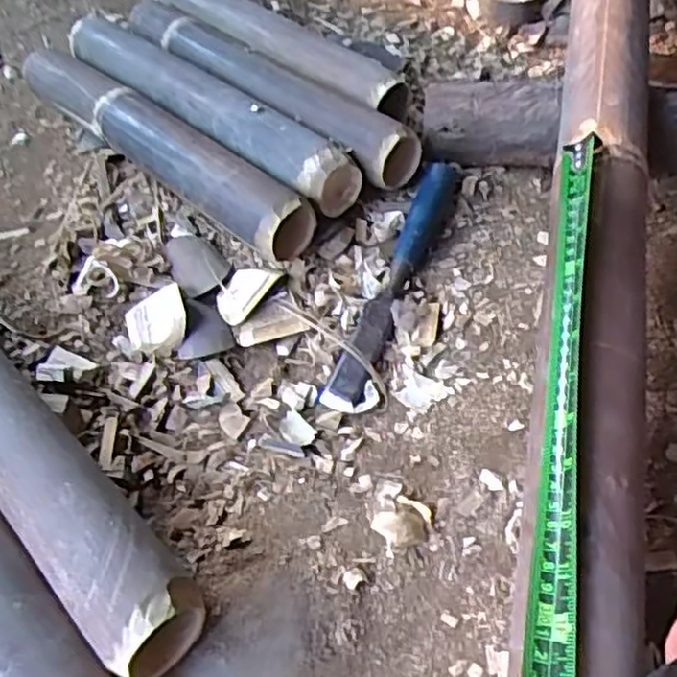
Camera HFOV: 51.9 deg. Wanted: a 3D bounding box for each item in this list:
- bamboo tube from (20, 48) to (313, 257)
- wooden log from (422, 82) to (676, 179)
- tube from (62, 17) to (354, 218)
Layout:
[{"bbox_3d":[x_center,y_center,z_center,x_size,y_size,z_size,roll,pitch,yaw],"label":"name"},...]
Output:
[{"bbox_3d":[-0.166,-0.176,0.620,0.057,0.062,0.384,-39,59,-23],"label":"bamboo tube"},{"bbox_3d":[0.208,-0.173,0.582,0.270,0.065,0.064,7,54,10],"label":"wooden log"},{"bbox_3d":[-0.132,-0.220,0.632,0.379,0.041,0.056,37,64,28],"label":"tube"}]

